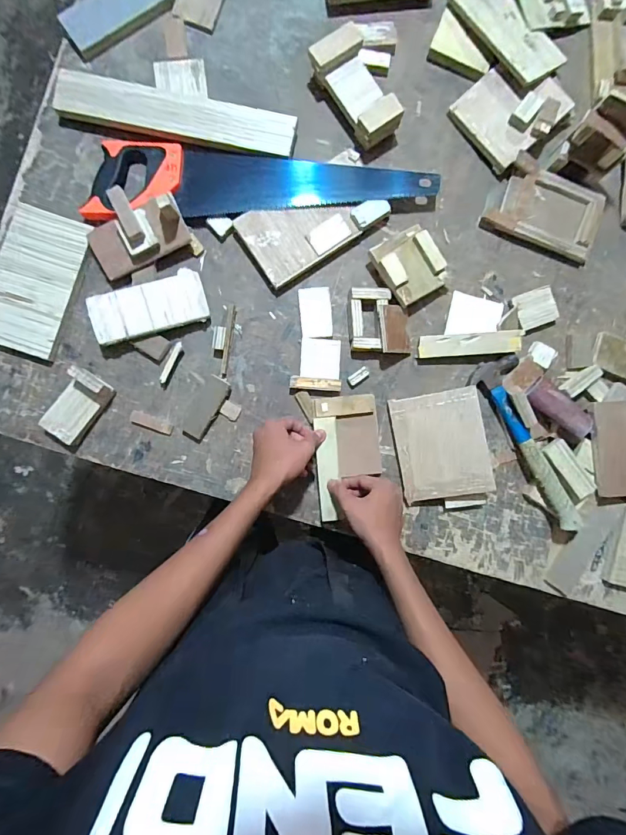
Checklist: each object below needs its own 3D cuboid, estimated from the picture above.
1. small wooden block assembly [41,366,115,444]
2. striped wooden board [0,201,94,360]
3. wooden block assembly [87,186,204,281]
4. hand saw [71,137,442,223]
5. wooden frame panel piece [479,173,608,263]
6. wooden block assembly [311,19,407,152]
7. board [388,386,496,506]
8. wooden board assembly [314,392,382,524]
[{"bbox_3d":[-0.348,-0.016,0.593,0.061,0.047,0.109,35,88,-2],"label":"small wooden block assembly"},{"bbox_3d":[-0.412,-0.201,0.602,0.114,0.016,0.207,22,88,-3],"label":"striped wooden board"},{"bbox_3d":[-0.254,-0.270,0.591,0.147,0.062,0.090,-22,91,-3],"label":"wooden block assembly"},{"bbox_3d":[-0.074,-0.366,0.625,0.530,0.035,0.120,-2,90,-3],"label":"hand saw"},{"bbox_3d":[0.365,-0.326,0.650,0.179,0.022,0.109,17,89,-3],"label":"wooden frame panel piece"},{"bbox_3d":[0.066,-0.498,0.625,0.084,0.049,0.162,-32,91,-3],"label":"wooden block assembly"},{"bbox_3d":[0.194,0.043,0.619,0.130,0.010,0.158,-10,91,7],"label":"board"},{"bbox_3d":[0.055,0.059,0.627,0.099,0.036,0.180,-4,91,-2],"label":"wooden board assembly"}]

